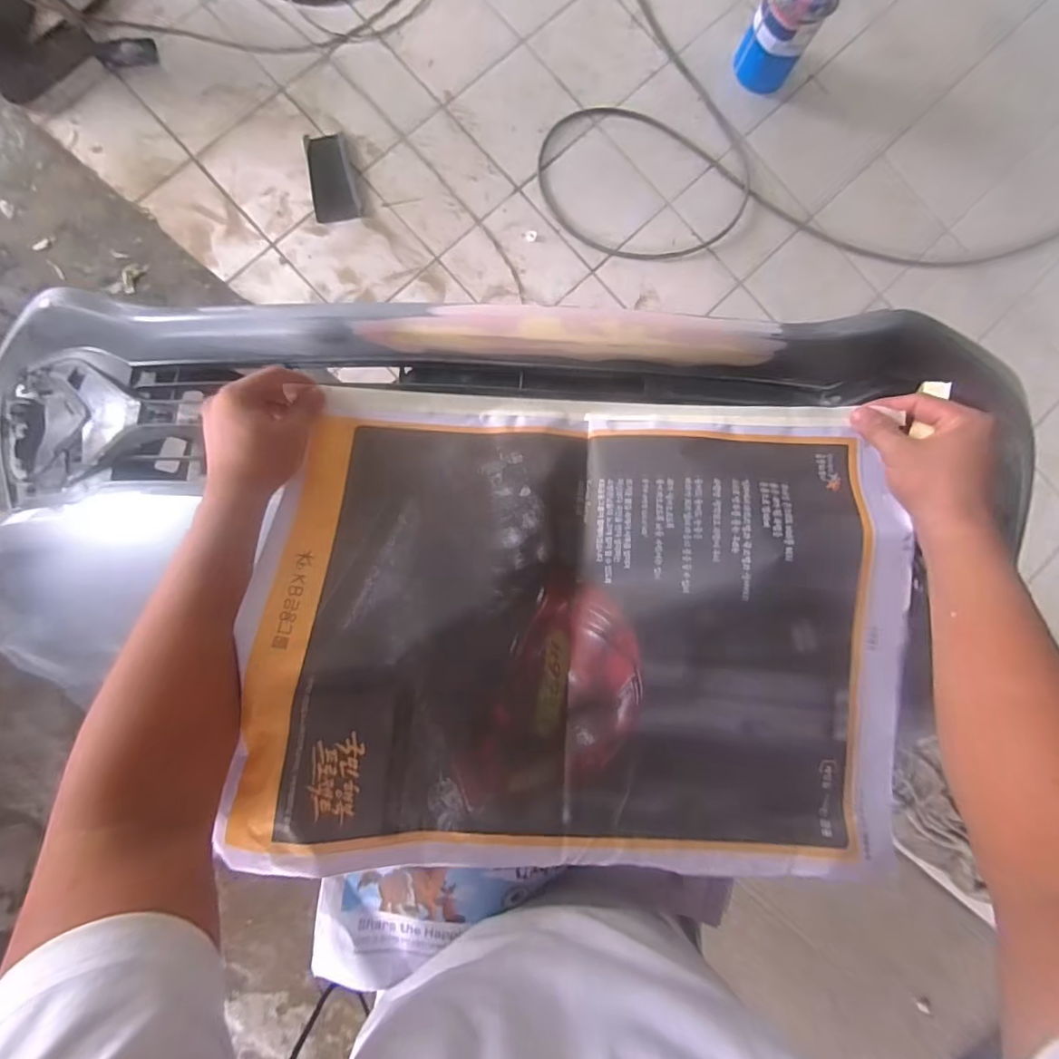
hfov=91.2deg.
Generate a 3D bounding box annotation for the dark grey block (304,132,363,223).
[{"bbox_3d":[-0.545,-0.974,1.429,0.117,0.015,0.255,-12,88,-5],"label":"dark grey block"}]

